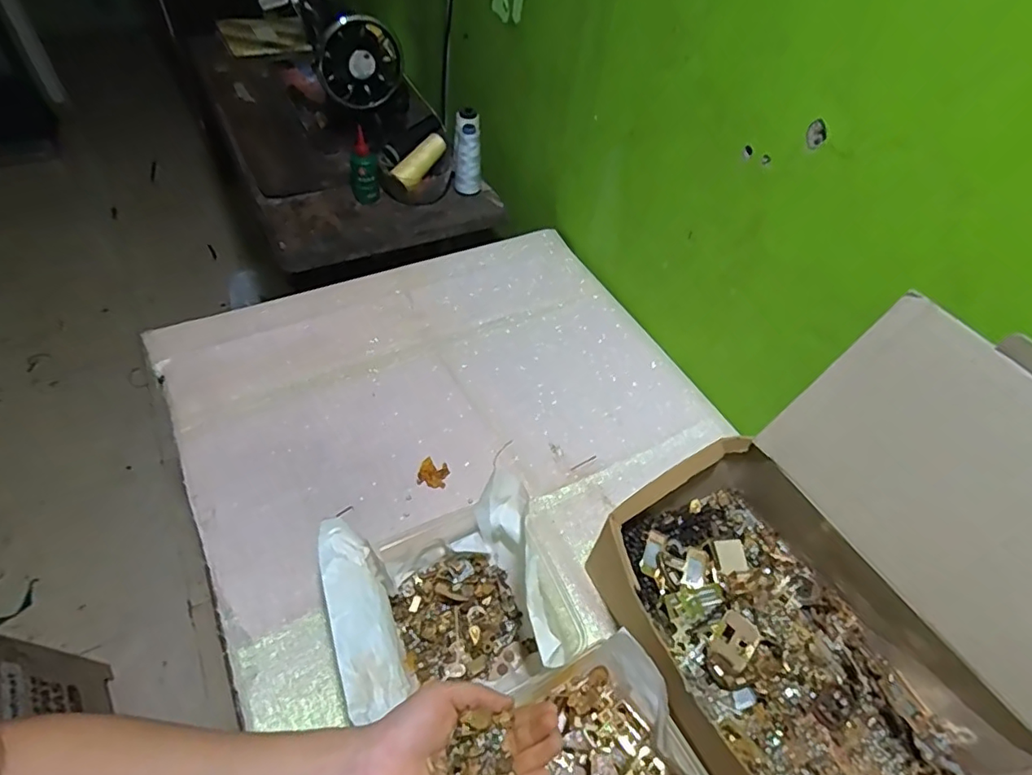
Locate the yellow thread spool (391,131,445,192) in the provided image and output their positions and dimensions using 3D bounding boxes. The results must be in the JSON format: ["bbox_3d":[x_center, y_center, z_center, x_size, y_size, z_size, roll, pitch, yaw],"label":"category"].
[{"bbox_3d":[-0.162,-0.381,0.950,0.036,0.039,0.111,33,75,21],"label":"yellow thread spool"}]

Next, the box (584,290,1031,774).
[{"bbox_3d":[0.264,0.162,0.438,0.300,0.287,0.325,-22,55,-21],"label":"box"}]

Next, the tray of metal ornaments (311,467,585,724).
[{"bbox_3d":[-0.058,0.191,0.504,0.191,0.101,0.161,-16,53,-17],"label":"tray of metal ornaments"}]

